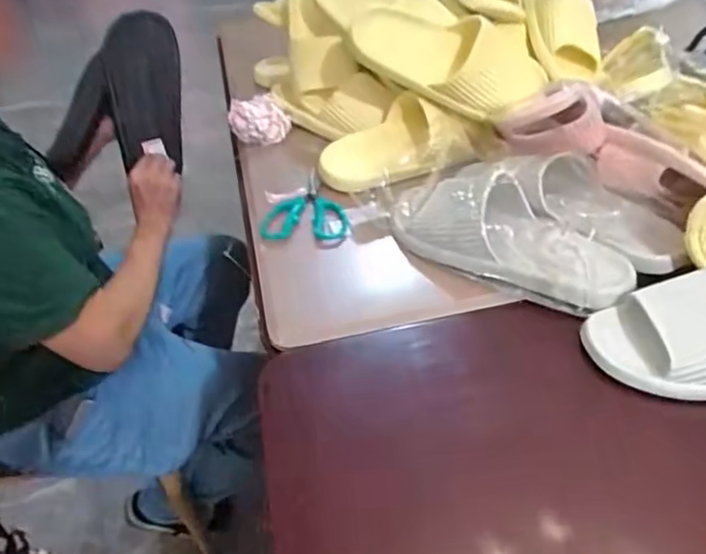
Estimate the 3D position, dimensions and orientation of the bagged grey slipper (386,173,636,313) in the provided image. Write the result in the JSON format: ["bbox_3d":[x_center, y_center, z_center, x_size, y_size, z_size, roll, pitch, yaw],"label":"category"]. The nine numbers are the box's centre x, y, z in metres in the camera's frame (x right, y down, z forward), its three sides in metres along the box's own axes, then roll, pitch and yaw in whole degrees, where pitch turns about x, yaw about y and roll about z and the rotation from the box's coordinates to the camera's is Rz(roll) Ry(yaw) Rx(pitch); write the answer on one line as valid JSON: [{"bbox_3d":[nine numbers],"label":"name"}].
[{"bbox_3d":[0.161,-0.051,0.668,0.272,0.068,0.109,22,47,28],"label":"bagged grey slipper"}]

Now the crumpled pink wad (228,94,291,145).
[{"bbox_3d":[-0.139,-0.233,0.932,0.088,0.054,0.097,-7,40,-2],"label":"crumpled pink wad"}]

